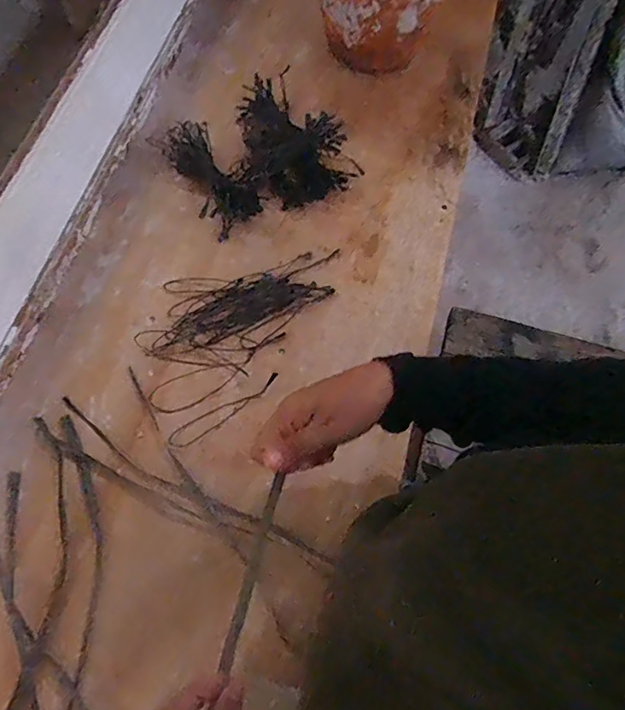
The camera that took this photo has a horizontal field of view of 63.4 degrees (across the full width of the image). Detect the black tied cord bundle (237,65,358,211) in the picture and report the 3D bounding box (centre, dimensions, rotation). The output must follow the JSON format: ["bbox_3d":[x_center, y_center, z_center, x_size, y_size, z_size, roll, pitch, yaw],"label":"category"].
[{"bbox_3d":[-0.035,-0.309,0.711,0.119,0.050,0.204,-28,72,-12],"label":"black tied cord bundle"}]

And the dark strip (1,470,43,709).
[{"bbox_3d":[-0.268,0.281,0.477,0.019,0.012,0.350,-18,70,-9],"label":"dark strip"}]

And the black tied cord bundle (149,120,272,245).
[{"bbox_3d":[-0.134,-0.249,0.686,0.091,0.036,0.174,-30,72,-13],"label":"black tied cord bundle"}]

